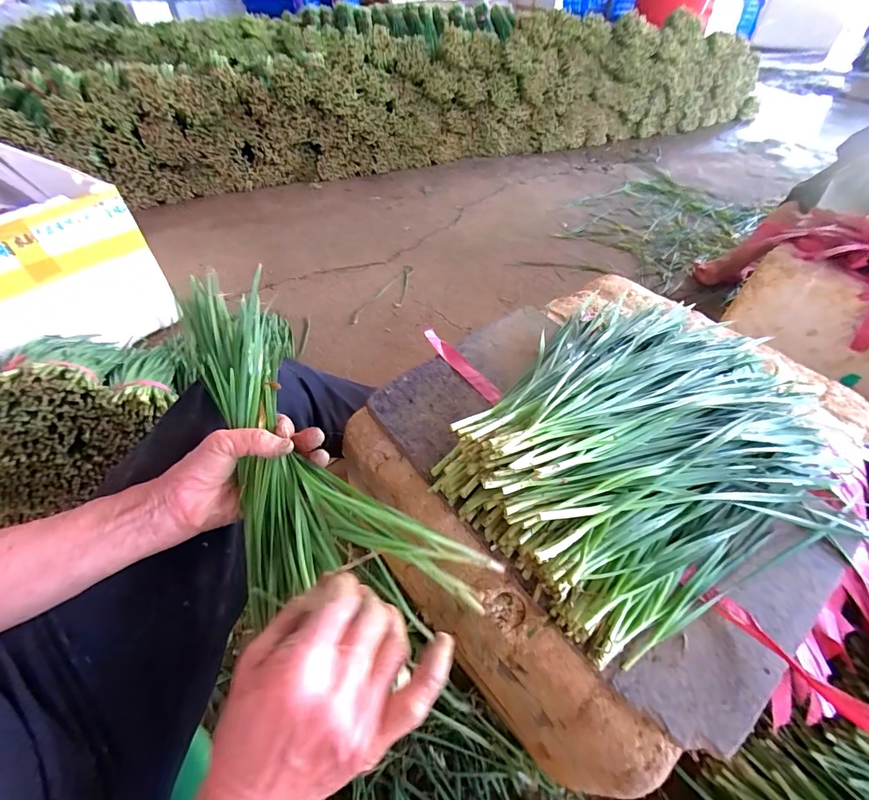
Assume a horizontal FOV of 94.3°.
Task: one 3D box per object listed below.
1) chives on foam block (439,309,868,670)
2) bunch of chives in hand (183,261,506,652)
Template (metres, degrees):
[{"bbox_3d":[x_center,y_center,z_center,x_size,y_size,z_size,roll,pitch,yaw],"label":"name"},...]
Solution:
[{"bbox_3d":[0.223,0.036,0.392,0.392,0.106,0.280,-30,53,-23],"label":"chives on foam block"},{"bbox_3d":[-0.128,0.024,0.353,0.146,0.035,0.390,-27,66,-21],"label":"bunch of chives in hand"}]

